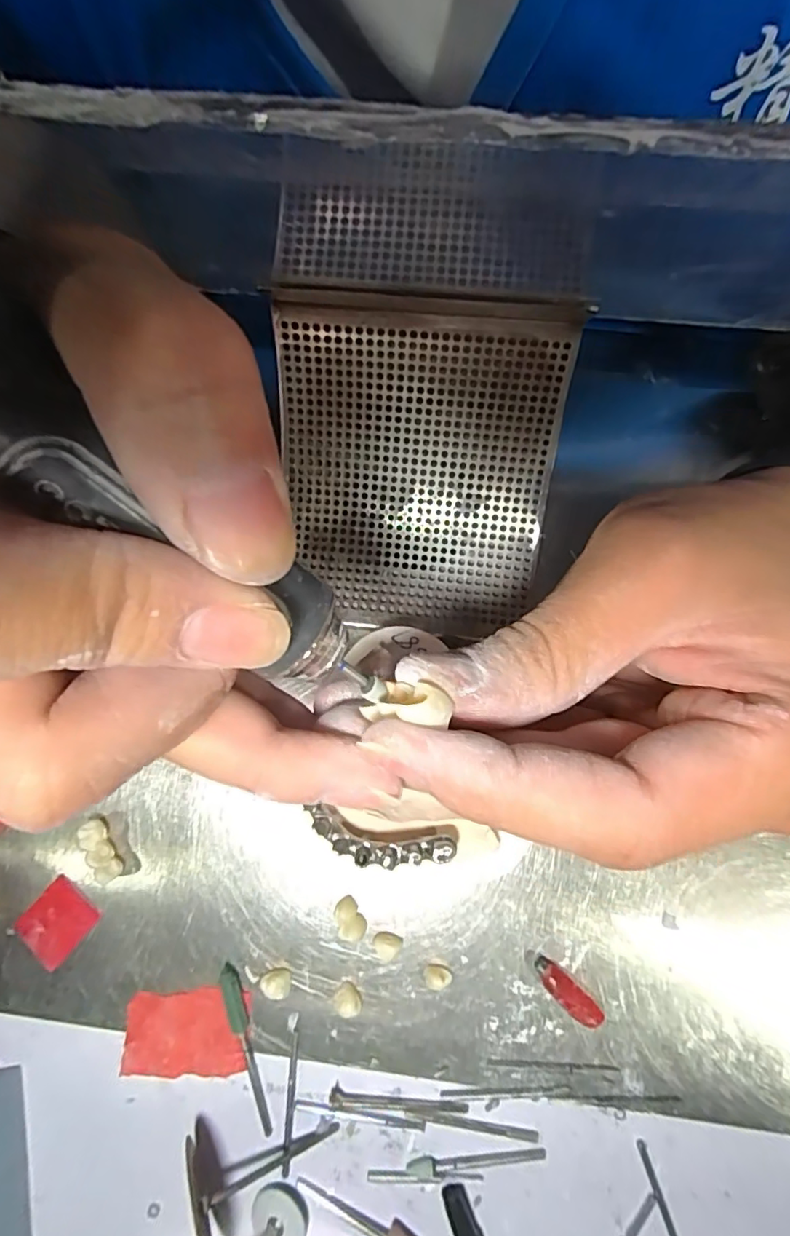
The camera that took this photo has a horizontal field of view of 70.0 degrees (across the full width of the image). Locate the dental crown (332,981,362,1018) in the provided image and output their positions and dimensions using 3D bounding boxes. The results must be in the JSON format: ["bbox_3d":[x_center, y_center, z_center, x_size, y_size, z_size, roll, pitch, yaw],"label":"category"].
[{"bbox_3d":[-0.016,0.131,0.194,0.009,0.007,0.009,11,80,4],"label":"dental crown"}]

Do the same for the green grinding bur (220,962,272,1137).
[{"bbox_3d":[-0.051,0.148,0.192,0.006,0.006,0.054,-16,79,-1],"label":"green grinding bur"}]

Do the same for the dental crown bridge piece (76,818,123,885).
[{"bbox_3d":[-0.106,0.084,0.204,0.009,0.010,0.022,-26,80,-3],"label":"dental crown bridge piece"}]

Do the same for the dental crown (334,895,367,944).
[{"bbox_3d":[-0.016,0.106,0.198,0.009,0.008,0.013,-33,80,-4],"label":"dental crown"}]

